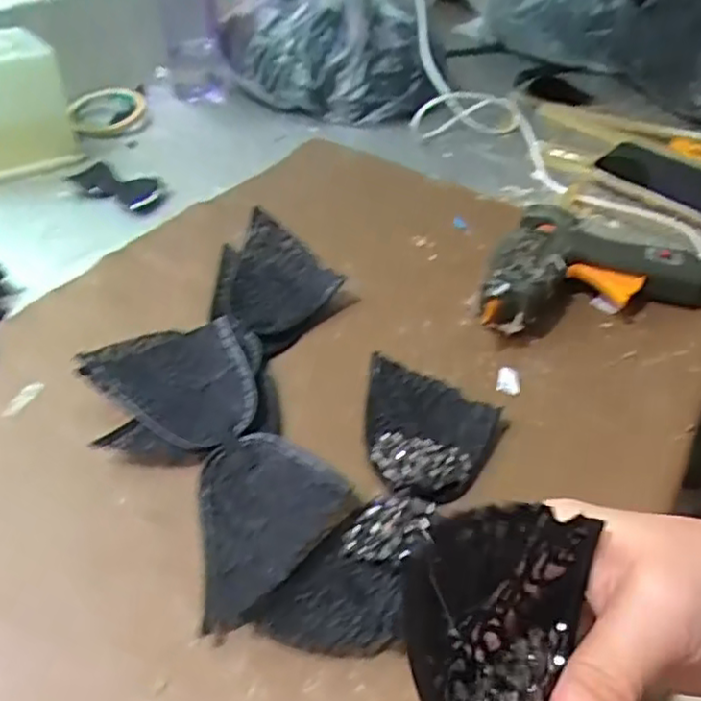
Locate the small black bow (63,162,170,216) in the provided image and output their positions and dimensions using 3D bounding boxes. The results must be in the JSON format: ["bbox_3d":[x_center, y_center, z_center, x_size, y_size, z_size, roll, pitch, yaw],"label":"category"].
[{"bbox_3d":[-0.224,-0.159,0.641,0.090,0.021,0.047,25,46,25],"label":"small black bow"}]

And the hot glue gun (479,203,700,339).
[{"bbox_3d":[0.195,-0.047,0.510,0.165,0.049,0.158,18,43,18],"label":"hot glue gun"}]

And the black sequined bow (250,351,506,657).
[{"bbox_3d":[0.028,0.083,0.379,0.086,0.015,0.199,14,42,14],"label":"black sequined bow"}]

